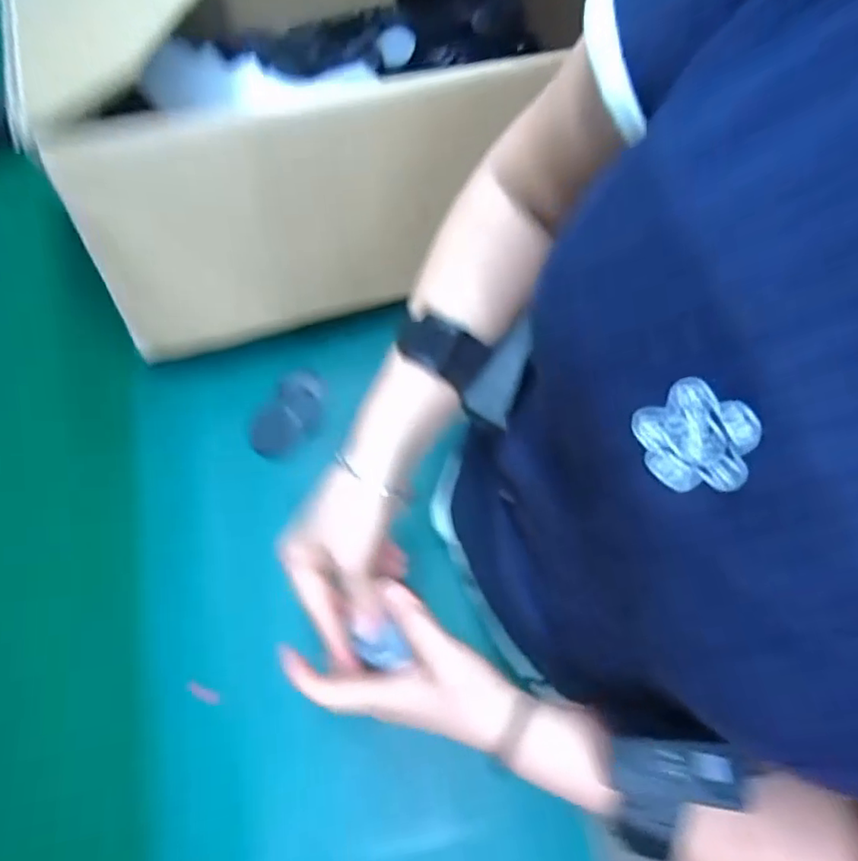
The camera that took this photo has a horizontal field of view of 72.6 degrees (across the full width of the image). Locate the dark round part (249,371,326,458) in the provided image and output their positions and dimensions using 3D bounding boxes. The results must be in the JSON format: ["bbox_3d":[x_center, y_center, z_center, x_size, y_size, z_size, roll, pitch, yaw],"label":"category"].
[{"bbox_3d":[-0.139,-0.016,0.591,0.051,0.022,0.095,38,77,-12],"label":"dark round part"}]

